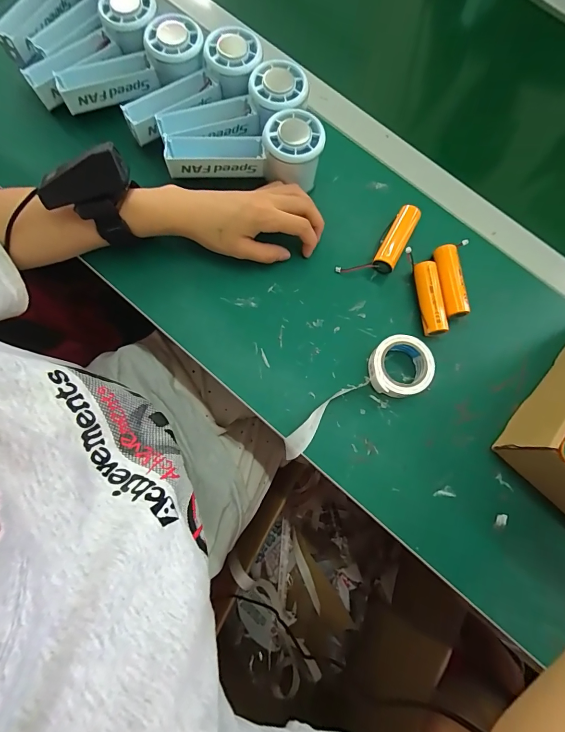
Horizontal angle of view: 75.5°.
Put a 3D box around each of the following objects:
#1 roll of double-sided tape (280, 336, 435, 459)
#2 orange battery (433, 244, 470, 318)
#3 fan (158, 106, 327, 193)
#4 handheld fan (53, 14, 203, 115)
[{"bbox_3d":[0.068,0.031,0.335,0.159,0.021,0.052,-36,81,-8],"label":"roll of double-sided tape"},{"bbox_3d":[0.166,-0.084,0.363,0.024,0.019,0.070,-7,78,-3],"label":"orange battery"},{"bbox_3d":[-0.036,-0.209,0.363,0.148,0.046,0.048,-1,78,6],"label":"fan"},{"bbox_3d":[-0.152,-0.301,0.370,0.147,0.046,0.052,-19,79,-6],"label":"handheld fan"}]

